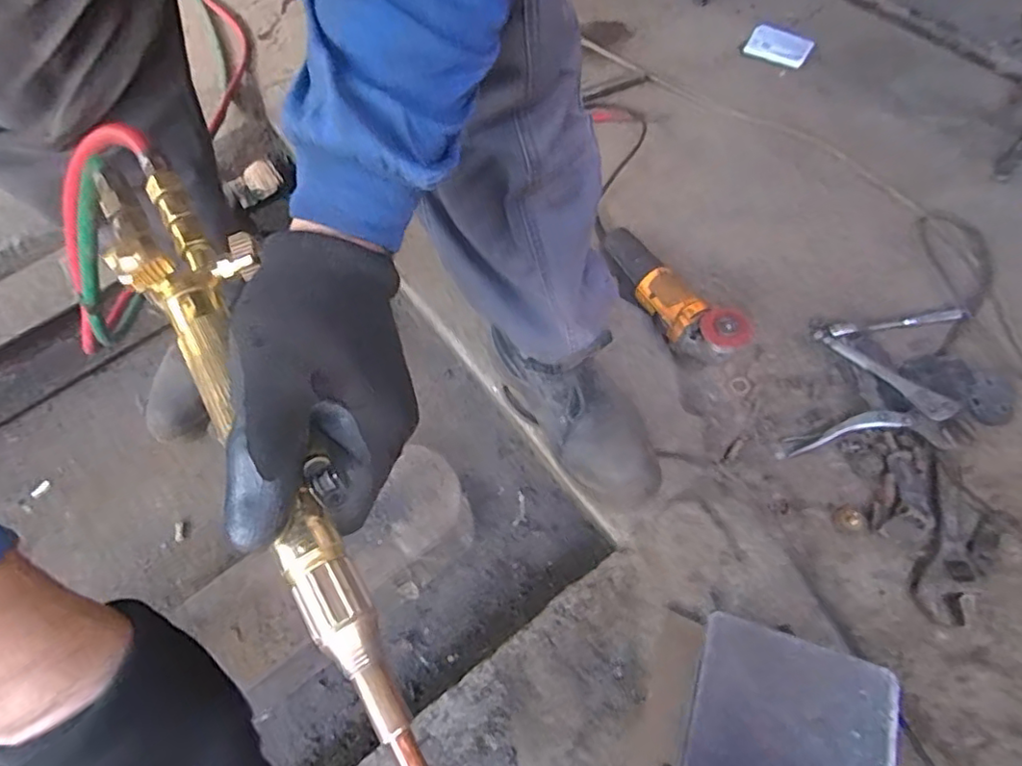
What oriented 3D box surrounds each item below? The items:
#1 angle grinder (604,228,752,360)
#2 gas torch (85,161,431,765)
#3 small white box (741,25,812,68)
[{"bbox_3d":[0.211,-0.124,0.813,0.067,0.097,0.266,-33,64,-13],"label":"angle grinder"},{"bbox_3d":[-0.095,0.038,0.247,0.050,0.046,0.419,-30,70,-13],"label":"gas torch"},{"bbox_3d":[0.492,-0.622,1.092,0.111,0.017,0.060,36,96,22],"label":"small white box"}]

